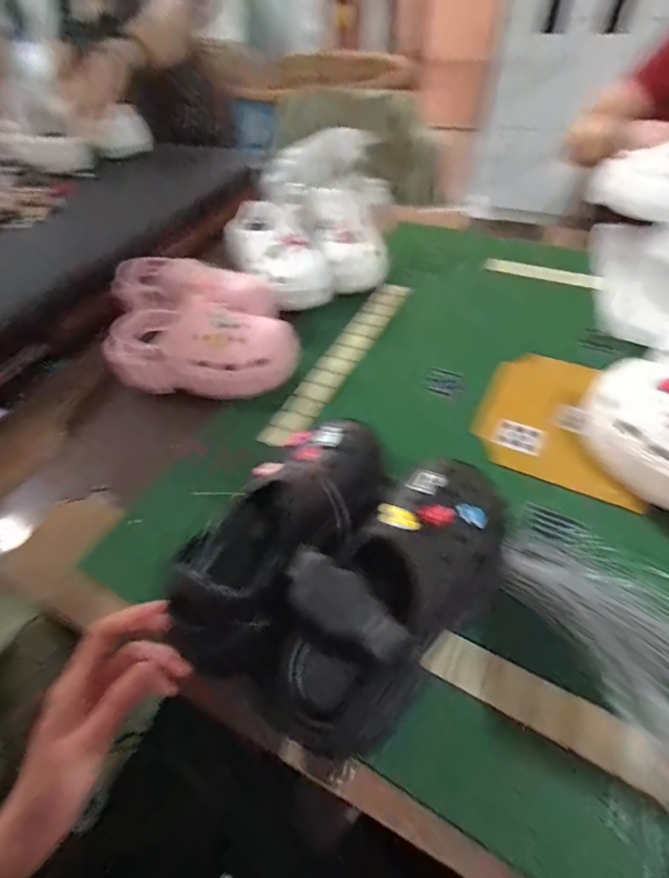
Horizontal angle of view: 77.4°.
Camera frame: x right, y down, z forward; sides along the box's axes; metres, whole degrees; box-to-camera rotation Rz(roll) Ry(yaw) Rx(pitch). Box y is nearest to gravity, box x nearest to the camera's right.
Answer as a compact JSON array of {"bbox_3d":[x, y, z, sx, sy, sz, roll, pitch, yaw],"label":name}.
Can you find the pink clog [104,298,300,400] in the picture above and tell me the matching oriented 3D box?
[{"bbox_3d":[-0.192,-0.128,0.595,0.262,0.109,0.105,4,52,7],"label":"pink clog"}]

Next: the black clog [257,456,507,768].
[{"bbox_3d":[0.048,0.124,0.339,0.112,0.124,0.253,35,61,27],"label":"black clog"}]

